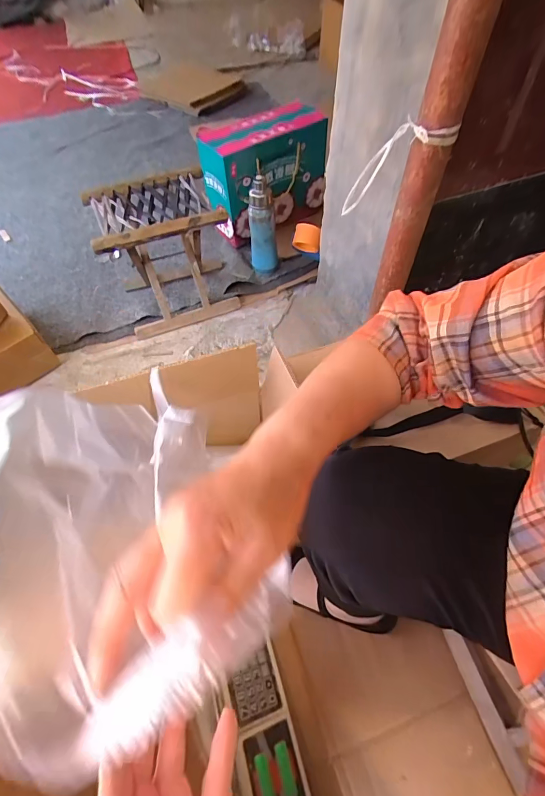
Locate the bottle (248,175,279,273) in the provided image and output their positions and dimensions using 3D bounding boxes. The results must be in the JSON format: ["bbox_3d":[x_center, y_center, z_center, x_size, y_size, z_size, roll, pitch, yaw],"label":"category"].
[{"bbox_3d":[-0.024,-0.433,1.007,0.071,0.237,0.058,-4,56,-2],"label":"bottle"}]

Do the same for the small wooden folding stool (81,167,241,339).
[{"bbox_3d":[-0.254,-0.351,0.929,0.274,0.262,0.228,-18,58,-11],"label":"small wooden folding stool"}]

